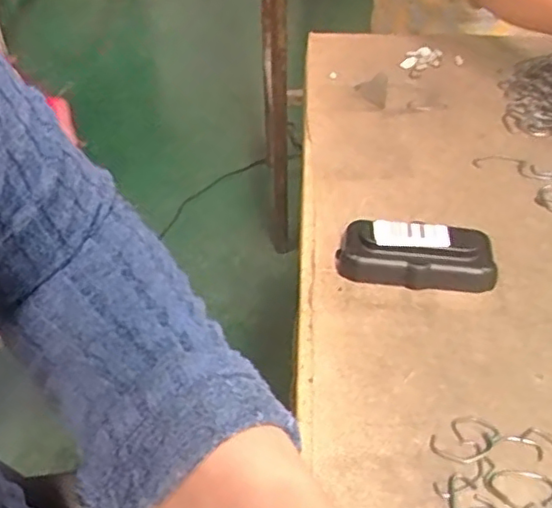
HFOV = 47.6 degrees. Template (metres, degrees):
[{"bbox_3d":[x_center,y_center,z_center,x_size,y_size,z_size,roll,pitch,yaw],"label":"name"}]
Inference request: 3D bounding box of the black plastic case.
[{"bbox_3d":[0.100,-0.001,0.452,0.108,0.031,0.044,5,44,5],"label":"black plastic case"}]

